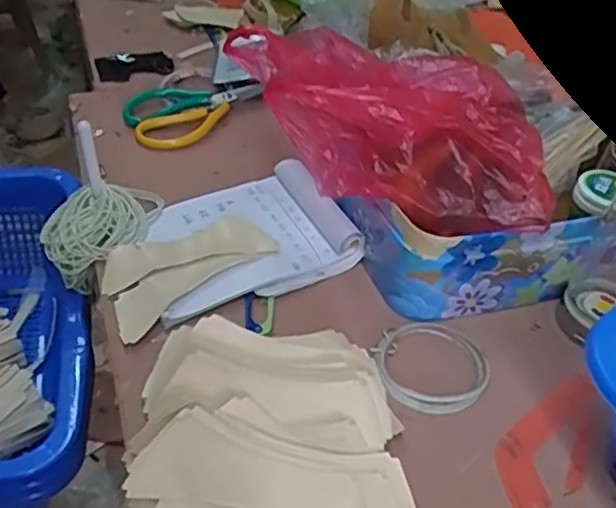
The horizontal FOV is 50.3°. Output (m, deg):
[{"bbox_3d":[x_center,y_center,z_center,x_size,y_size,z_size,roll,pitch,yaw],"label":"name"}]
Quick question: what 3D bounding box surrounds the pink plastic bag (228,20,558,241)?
[{"bbox_3d":[0.083,-0.120,0.571,0.271,0.114,0.149,17,40,12],"label":"pink plastic bag"}]

